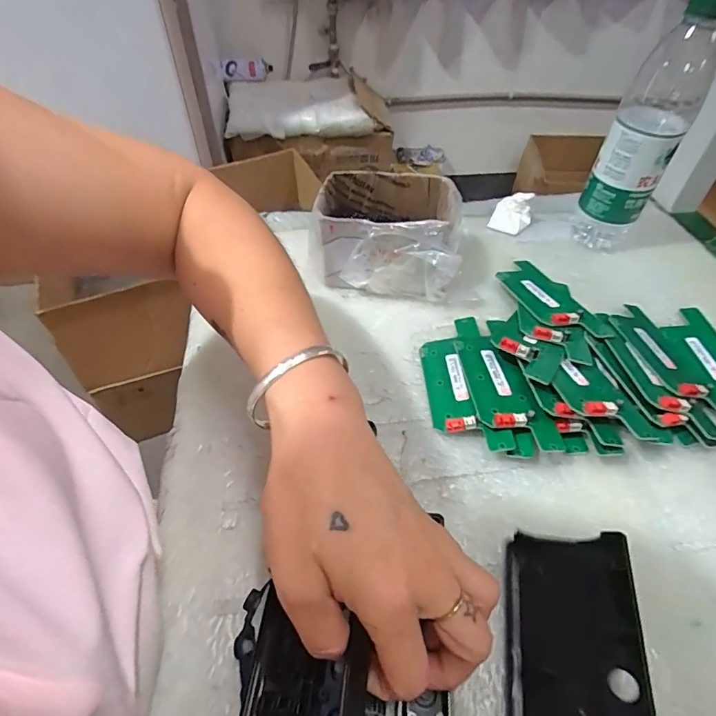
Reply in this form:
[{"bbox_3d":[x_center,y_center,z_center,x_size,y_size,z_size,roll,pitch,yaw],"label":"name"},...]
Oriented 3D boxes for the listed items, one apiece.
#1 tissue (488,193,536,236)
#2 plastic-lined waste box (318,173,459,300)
[{"bbox_3d":[0.174,-0.166,0.521,0.043,0.039,0.029,16,51,12],"label":"tissue"},{"bbox_3d":[0.031,-0.120,0.454,0.137,0.079,0.104,8,50,5],"label":"plastic-lined waste box"}]

